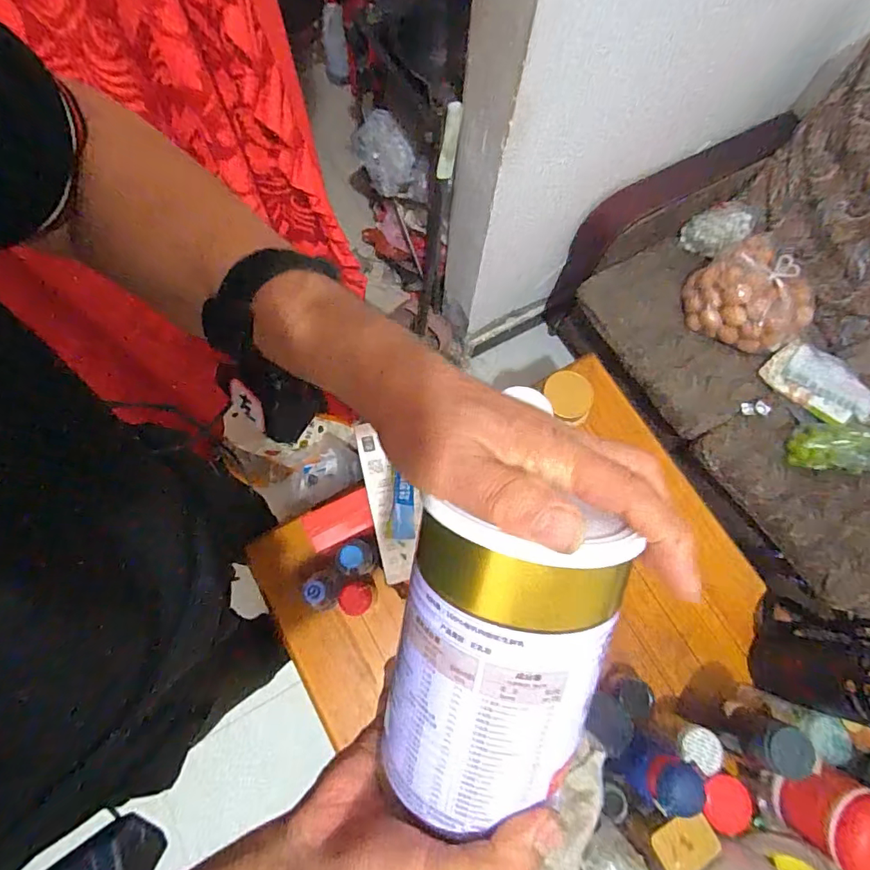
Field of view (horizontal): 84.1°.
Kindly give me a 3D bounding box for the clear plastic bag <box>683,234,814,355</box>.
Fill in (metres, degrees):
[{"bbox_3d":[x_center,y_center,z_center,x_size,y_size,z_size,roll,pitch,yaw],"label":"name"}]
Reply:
[{"bbox_3d":[0.771,-0.331,1.201,0.221,0.134,0.274,-32,77,-11],"label":"clear plastic bag"}]

